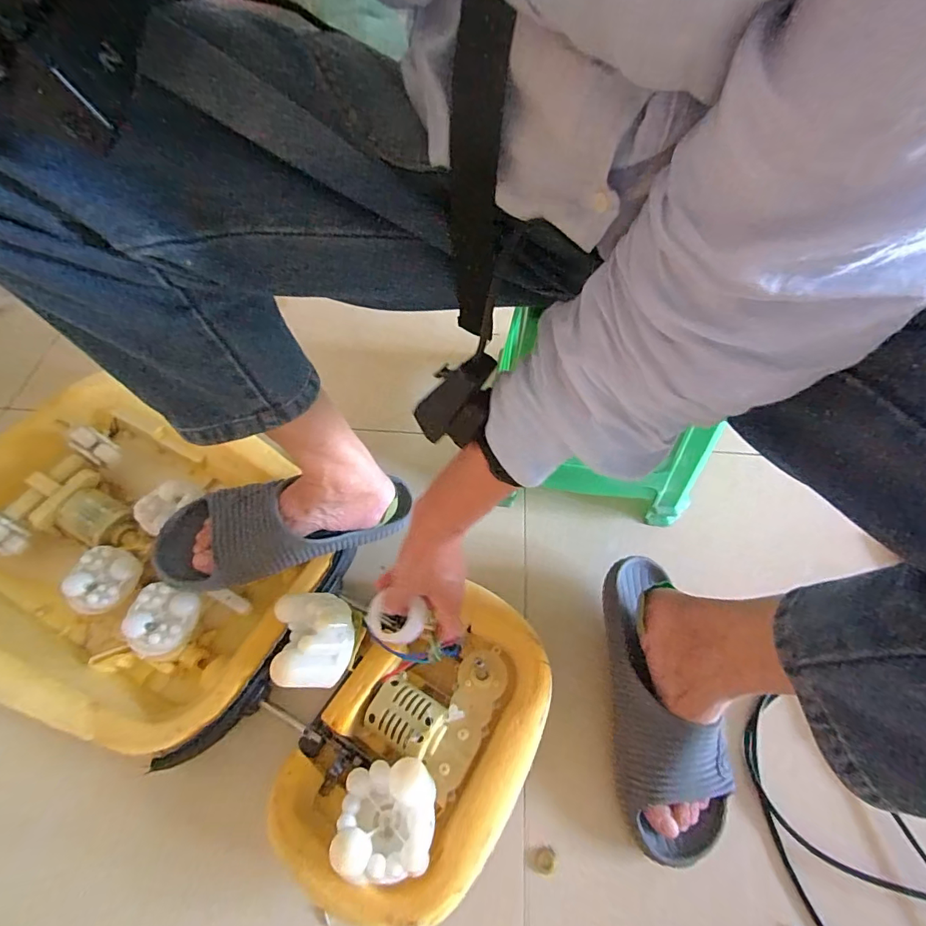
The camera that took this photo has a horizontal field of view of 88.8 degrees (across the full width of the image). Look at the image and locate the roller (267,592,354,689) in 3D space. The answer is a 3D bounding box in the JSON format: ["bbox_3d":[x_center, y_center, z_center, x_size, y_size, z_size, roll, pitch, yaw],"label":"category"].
[{"bbox_3d":[-0.148,0.175,0.474,0.074,0.048,0.089,-10,59,-6],"label":"roller"}]

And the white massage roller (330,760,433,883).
[{"bbox_3d":[-0.064,0.295,0.393,0.076,0.055,0.084,-2,58,-1],"label":"white massage roller"}]

